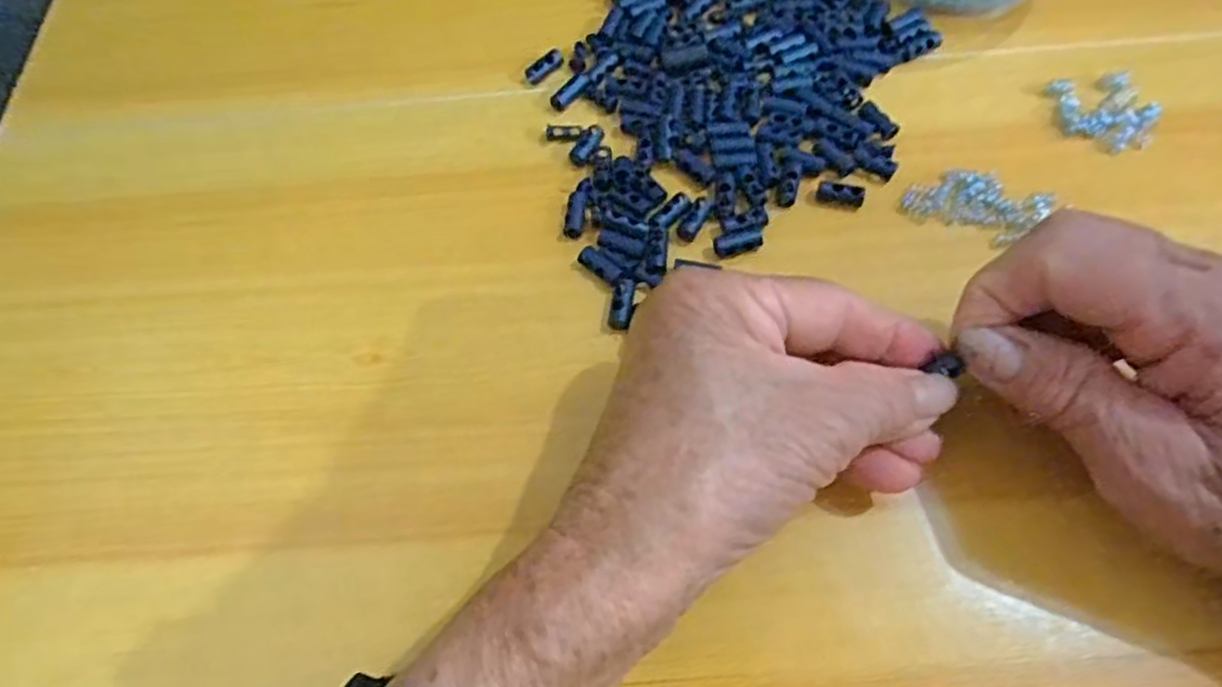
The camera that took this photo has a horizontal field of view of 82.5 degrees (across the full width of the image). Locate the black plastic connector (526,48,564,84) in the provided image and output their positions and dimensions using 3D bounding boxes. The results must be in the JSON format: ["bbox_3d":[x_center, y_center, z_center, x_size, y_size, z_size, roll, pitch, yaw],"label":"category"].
[{"bbox_3d":[-0.030,-0.125,0.315,0.019,0.006,0.007,-41,69,-15],"label":"black plastic connector"}]

